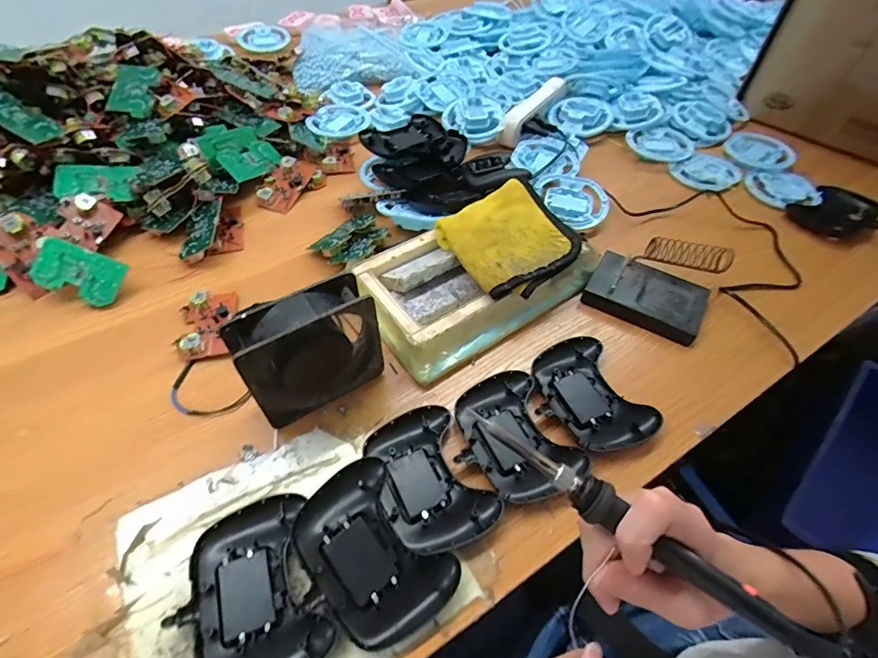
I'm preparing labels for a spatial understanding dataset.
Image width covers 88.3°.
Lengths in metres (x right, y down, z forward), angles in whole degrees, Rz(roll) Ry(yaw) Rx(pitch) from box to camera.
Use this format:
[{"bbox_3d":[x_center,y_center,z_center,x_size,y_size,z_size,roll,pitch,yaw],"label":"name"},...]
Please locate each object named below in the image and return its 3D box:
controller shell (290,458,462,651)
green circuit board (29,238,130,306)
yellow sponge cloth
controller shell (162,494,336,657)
[{"bbox_3d":[-0.052,0.170,0.344,0.085,0.032,0.119,-33,60,-25],"label":"controller shell"},{"bbox_3d":[-0.407,-0.065,0.510,0.094,0.007,0.055,22,84,-7],"label":"green circuit board"},{"bbox_3d":[0.085,-0.106,0.526,0.150,0.023,0.135,-31,65,-25],"label":"yellow sponge cloth"},{"bbox_3d":[-0.137,0.194,0.336,0.092,0.018,0.121,-17,54,-15],"label":"controller shell"}]

